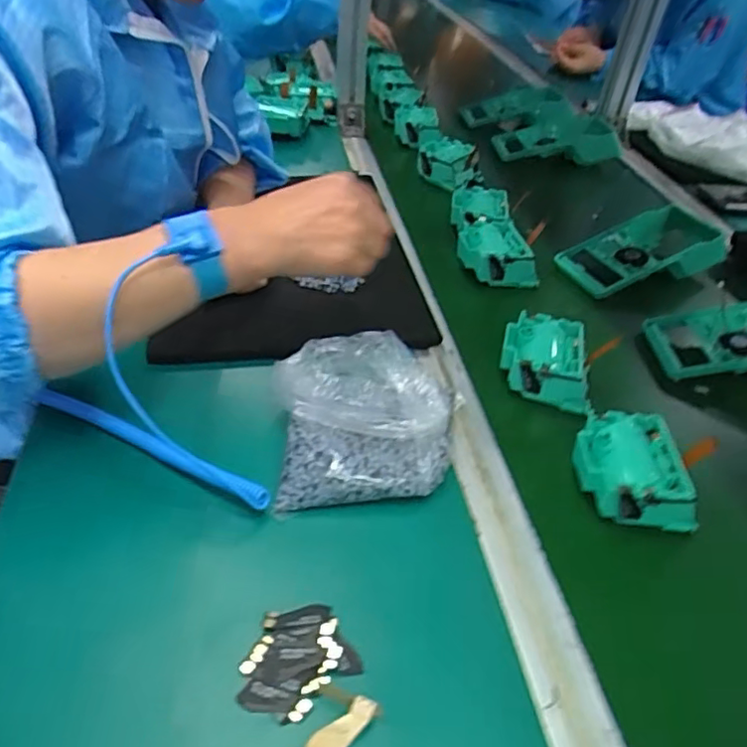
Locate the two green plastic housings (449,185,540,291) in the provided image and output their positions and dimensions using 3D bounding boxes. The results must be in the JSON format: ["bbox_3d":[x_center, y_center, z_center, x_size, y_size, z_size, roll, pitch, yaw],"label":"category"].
[{"bbox_3d":[0.130,-0.163,0.708,0.081,0.045,0.193,1,41,-6],"label":"two green plastic housings"}]

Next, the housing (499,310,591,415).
[{"bbox_3d":[0.148,-0.010,0.526,0.074,0.045,0.076,11,39,4],"label":"housing"}]

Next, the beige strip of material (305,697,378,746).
[{"bbox_3d":[-0.016,0.175,0.295,0.039,0.006,0.014,-37,53,-15],"label":"beige strip of material"}]

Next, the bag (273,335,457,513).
[{"bbox_3d":[-0.006,0.025,0.439,0.128,0.061,0.137,-1,40,-10],"label":"bag"}]

